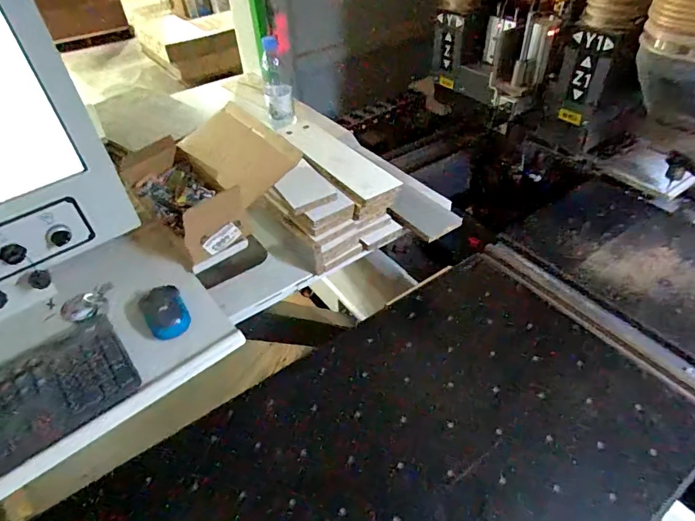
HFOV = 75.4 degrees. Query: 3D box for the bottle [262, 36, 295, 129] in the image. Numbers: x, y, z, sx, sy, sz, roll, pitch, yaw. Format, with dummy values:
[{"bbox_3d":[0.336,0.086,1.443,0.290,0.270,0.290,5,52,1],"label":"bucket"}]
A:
[{"bbox_3d":[-0.161,-0.405,1.026,0.062,0.199,0.053,-10,10,-5],"label":"bottle"}]

